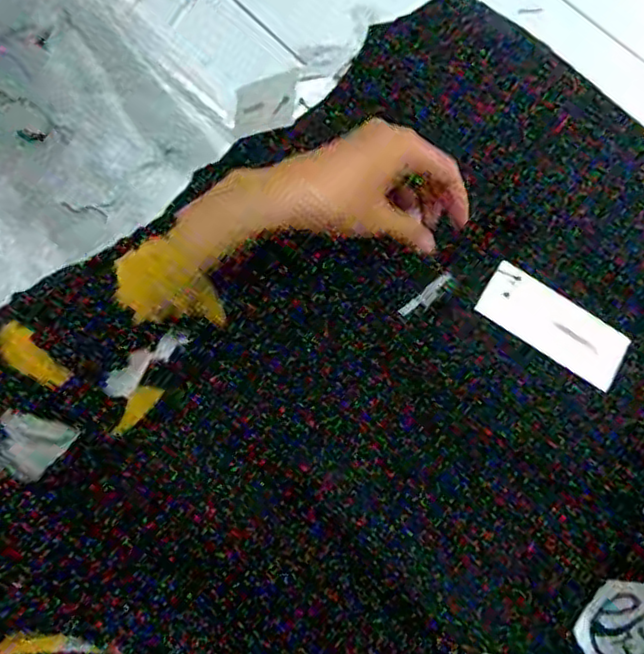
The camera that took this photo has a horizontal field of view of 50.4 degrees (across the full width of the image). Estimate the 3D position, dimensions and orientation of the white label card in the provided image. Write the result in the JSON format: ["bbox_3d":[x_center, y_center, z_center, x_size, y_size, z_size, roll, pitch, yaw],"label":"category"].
[{"bbox_3d":[0.140,-0.001,0.415,0.090,0.005,0.037,33,80,4],"label":"white label card"}]

